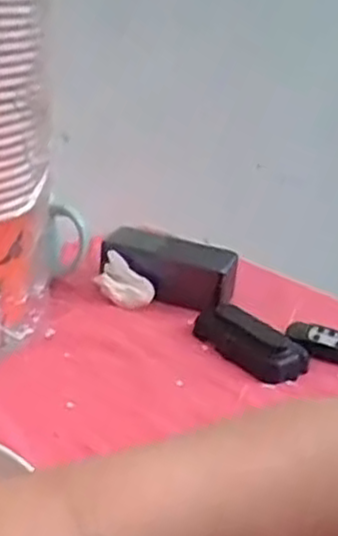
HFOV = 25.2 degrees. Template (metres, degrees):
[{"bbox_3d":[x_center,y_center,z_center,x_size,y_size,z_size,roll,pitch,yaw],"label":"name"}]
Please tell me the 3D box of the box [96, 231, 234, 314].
[{"bbox_3d":[-0.001,0.001,0.730,0.131,0.059,0.032,12,26,13],"label":"box"}]

